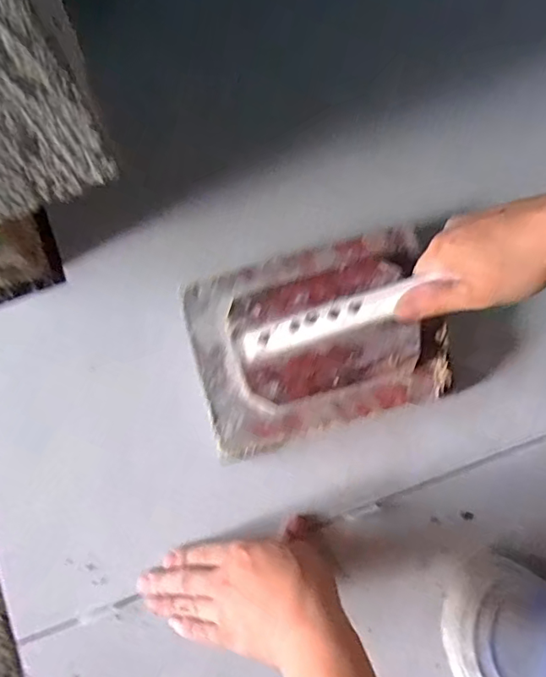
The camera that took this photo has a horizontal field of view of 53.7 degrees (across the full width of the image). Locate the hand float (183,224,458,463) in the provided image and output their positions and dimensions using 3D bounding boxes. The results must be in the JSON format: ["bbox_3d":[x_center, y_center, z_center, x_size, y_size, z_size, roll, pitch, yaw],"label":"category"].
[{"bbox_3d":[0.040,-0.003,0.450,0.215,0.053,0.157,-16,79,-3],"label":"hand float"}]

